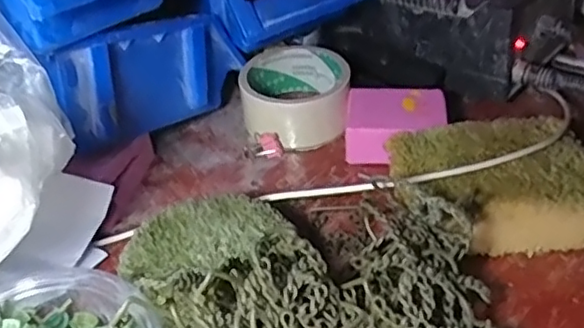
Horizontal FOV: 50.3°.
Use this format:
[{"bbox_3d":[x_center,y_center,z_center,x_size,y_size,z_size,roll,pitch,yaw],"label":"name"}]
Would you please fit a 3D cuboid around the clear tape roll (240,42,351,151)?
[{"bbox_3d":[0.003,-0.058,0.504,0.082,0.047,0.084,-3,41,2],"label":"clear tape roll"}]

